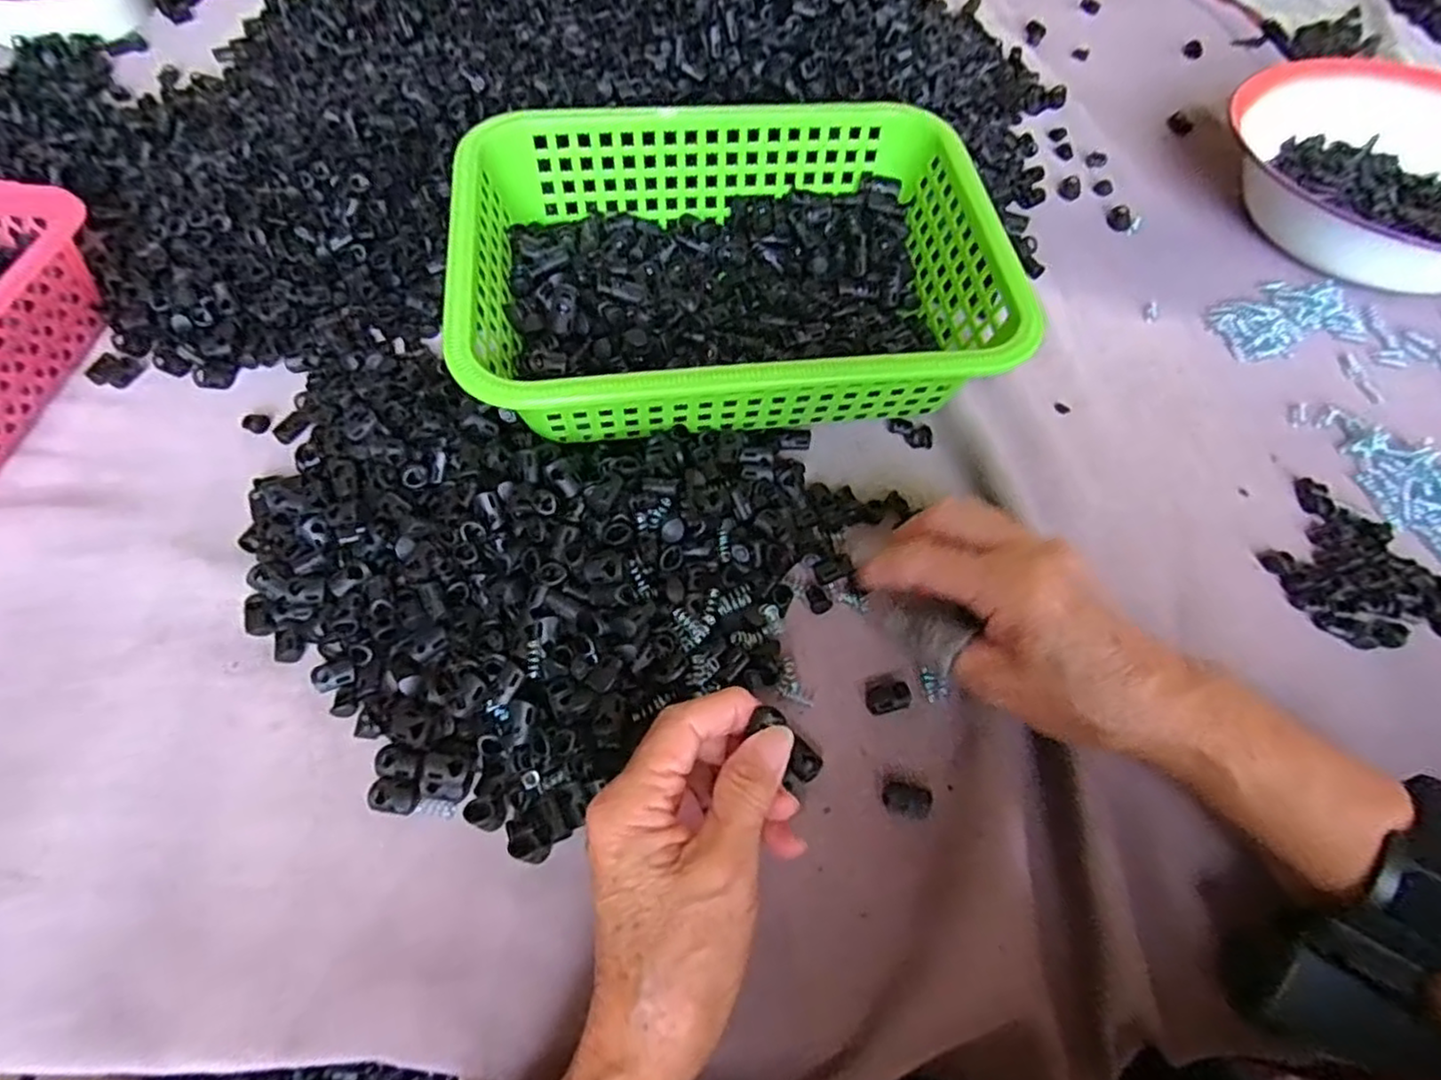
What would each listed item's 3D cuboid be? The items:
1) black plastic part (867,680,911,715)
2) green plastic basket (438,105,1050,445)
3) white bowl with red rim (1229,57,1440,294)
[{"bbox_3d":[0.081,0.075,0.334,0.020,0.008,0.015,-10,59,-7],"label":"black plastic part"},{"bbox_3d":[0.005,-0.152,0.412,0.286,0.100,0.194,-4,59,-4],"label":"green plastic basket"},{"bbox_3d":[0.525,-0.277,0.528,0.225,0.066,0.225,1,58,-1],"label":"white bowl with red rim"}]

